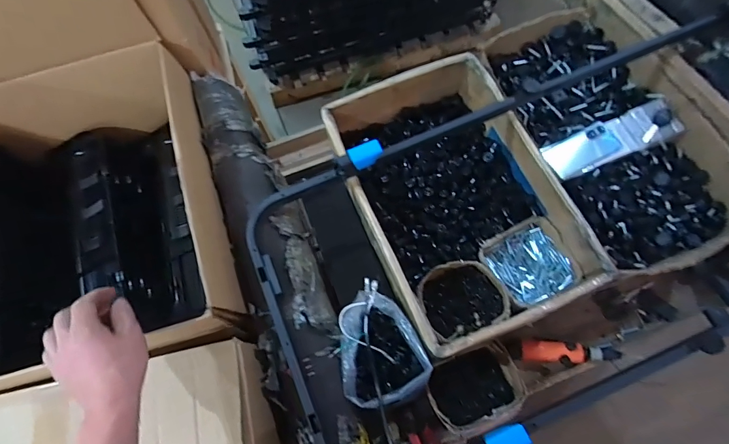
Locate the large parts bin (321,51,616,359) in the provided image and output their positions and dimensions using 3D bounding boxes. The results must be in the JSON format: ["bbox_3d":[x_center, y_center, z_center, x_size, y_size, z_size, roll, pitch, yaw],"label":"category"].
[{"bbox_3d":[0.167,-0.049,0.785,0.341,0.147,0.515,-23,72,-5],"label":"large parts bin"}]

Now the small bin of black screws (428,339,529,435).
[{"bbox_3d":[0.204,0.309,0.742,0.165,0.085,0.118,-20,71,-4],"label":"small bin of black screws"}]

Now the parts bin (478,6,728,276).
[{"bbox_3d":[0.497,-0.187,0.858,0.341,0.160,0.612,-15,71,-2],"label":"parts bin"}]

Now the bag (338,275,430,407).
[{"bbox_3d":[0.023,0.197,0.649,0.134,0.075,0.177,-14,71,-2],"label":"bag"}]

